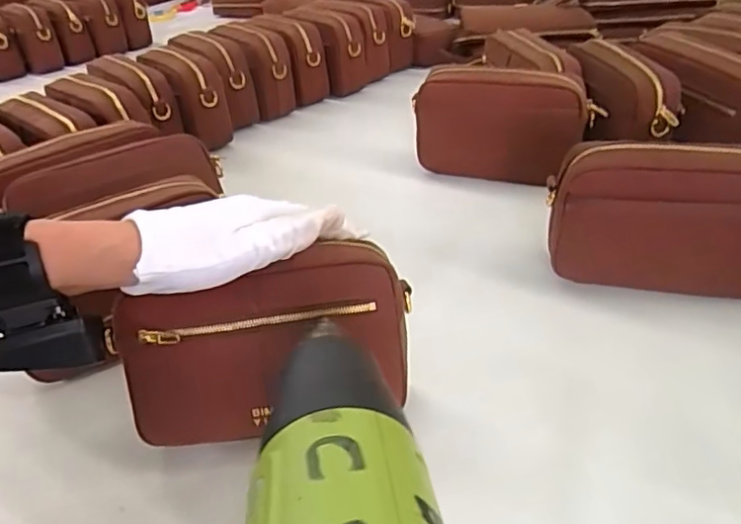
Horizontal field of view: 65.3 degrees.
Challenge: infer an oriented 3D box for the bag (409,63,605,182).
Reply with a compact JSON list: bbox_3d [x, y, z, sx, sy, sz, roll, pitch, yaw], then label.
[{"bbox_3d":[0.156,-0.165,0.687,0.198,0.124,0.040,7,38,17],"label":"bag"}]

